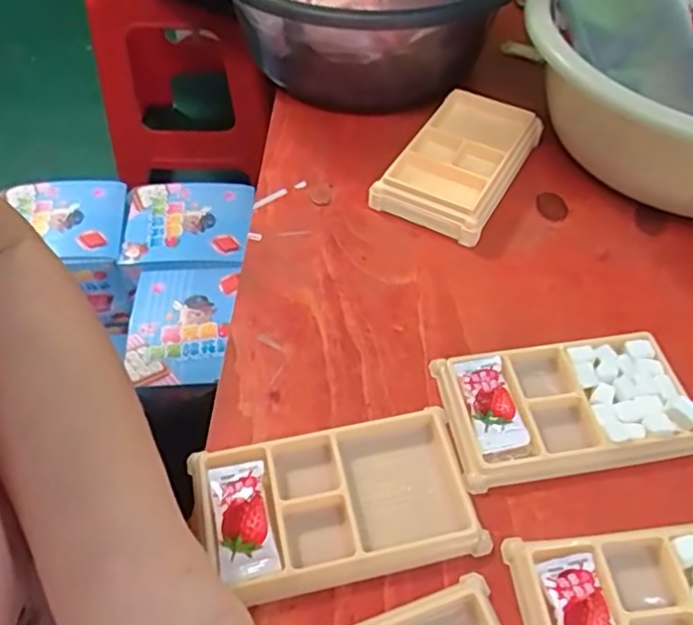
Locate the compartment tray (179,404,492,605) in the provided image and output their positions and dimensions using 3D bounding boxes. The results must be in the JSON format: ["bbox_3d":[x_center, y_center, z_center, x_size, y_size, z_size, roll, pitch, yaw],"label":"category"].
[{"bbox_3d":[-0.005,0.094,0.311,0.133,0.013,0.073,-9,53,-8],"label":"compartment tray"}]

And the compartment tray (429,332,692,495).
[{"bbox_3d":[0.121,0.049,0.345,0.133,0.014,0.075,-7,53,-7],"label":"compartment tray"}]

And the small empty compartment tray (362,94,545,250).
[{"bbox_3d":[0.086,-0.112,0.462,0.079,0.030,0.130,27,57,19],"label":"small empty compartment tray"}]

